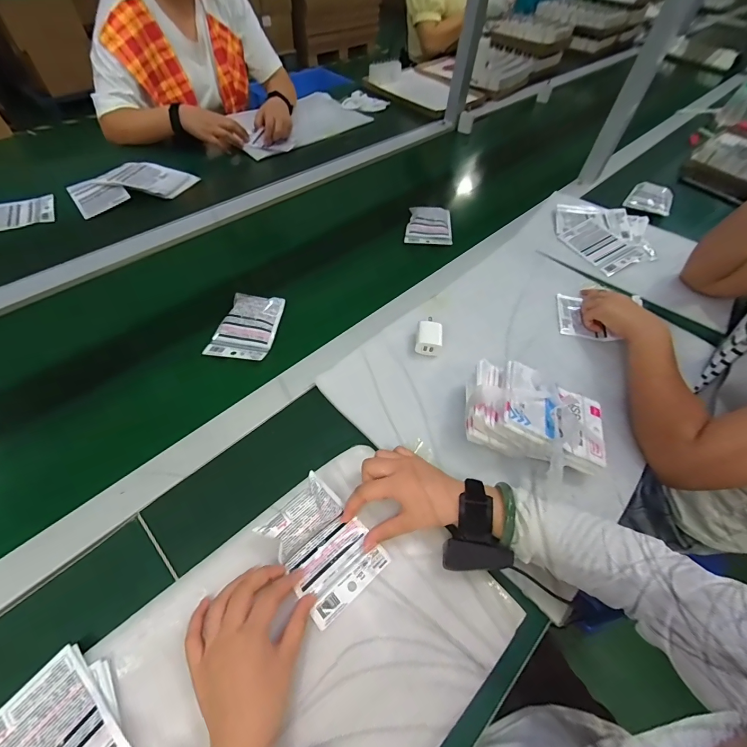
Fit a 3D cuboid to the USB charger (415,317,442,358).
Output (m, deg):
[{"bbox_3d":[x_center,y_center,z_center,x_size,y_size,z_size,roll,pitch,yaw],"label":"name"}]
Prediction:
[{"bbox_3d":[0.089,-0.061,0.582,0.039,0.025,0.066,9,54,2],"label":"USB charger"}]

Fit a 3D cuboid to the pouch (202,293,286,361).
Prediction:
[{"bbox_3d":[-0.203,-0.080,0.598,0.092,0.025,0.128,12,54,5],"label":"pouch"}]

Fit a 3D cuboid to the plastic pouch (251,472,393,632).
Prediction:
[{"bbox_3d":[-0.053,0.183,0.394,0.091,0.043,0.116,-35,64,-25],"label":"plastic pouch"}]

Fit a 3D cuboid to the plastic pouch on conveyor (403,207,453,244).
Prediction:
[{"bbox_3d":[0.122,-0.321,0.791,0.095,0.014,0.134,9,54,3],"label":"plastic pouch on conveyor"}]

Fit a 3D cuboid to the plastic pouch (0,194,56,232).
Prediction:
[{"bbox_3d":[-0.718,-0.318,0.733,0.137,0.007,0.099,-23,62,-19],"label":"plastic pouch"}]

